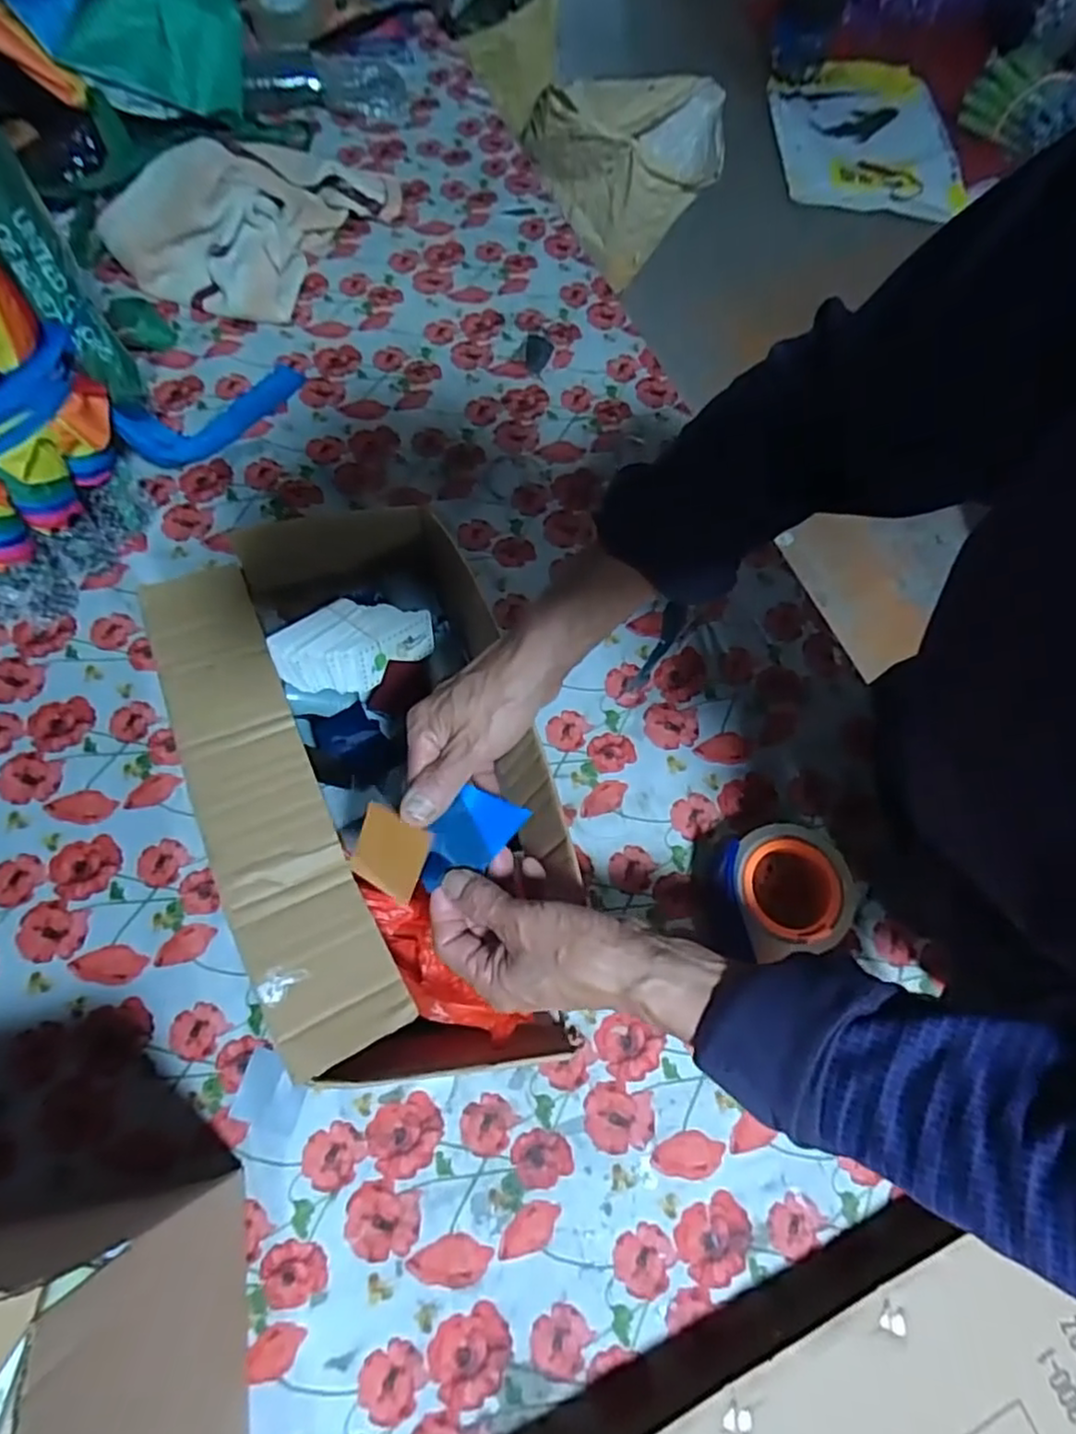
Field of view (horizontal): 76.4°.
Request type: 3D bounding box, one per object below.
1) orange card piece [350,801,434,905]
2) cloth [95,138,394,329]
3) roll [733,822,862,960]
[{"bbox_3d":[-0.088,0.081,0.409,0.047,0.005,0.044,24,92,18],"label":"orange card piece"},{"bbox_3d":[-0.321,-0.587,0.774,0.196,0.106,0.266,26,68,8],"label":"cloth"},{"bbox_3d":[0.199,0.132,0.532,0.102,0.054,0.094,1,67,-2],"label":"roll"}]

